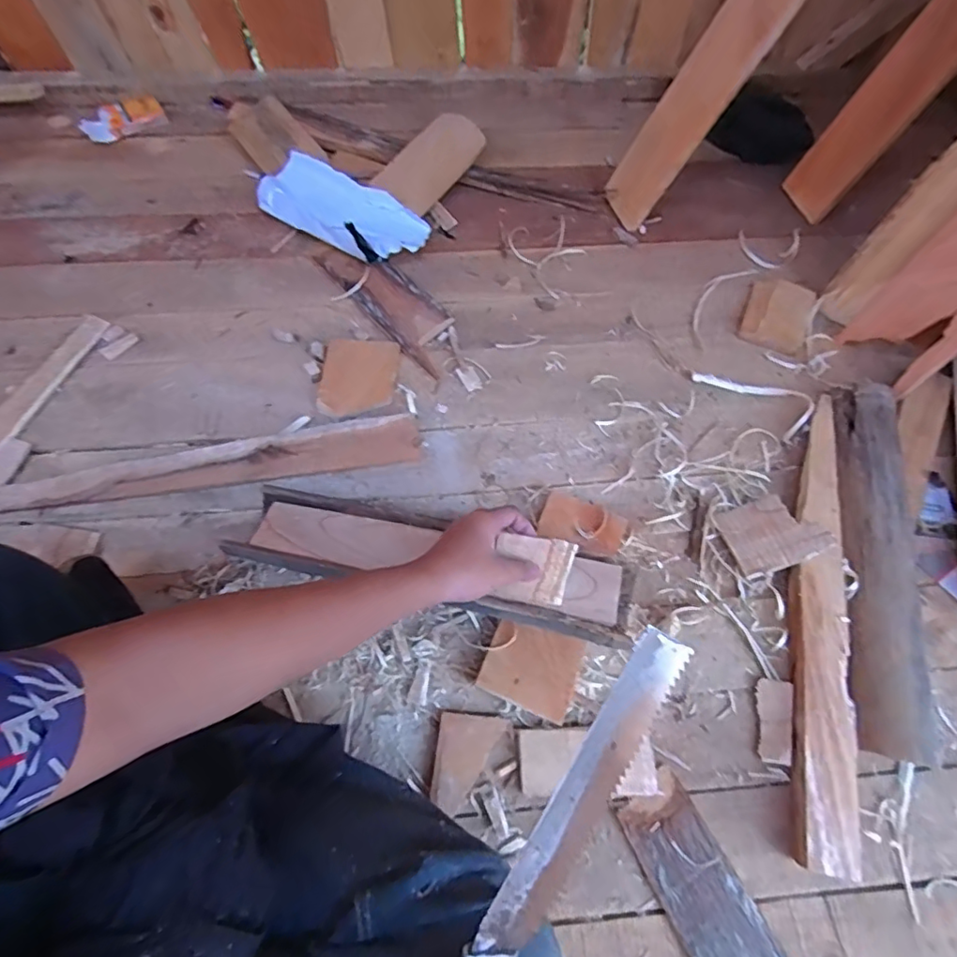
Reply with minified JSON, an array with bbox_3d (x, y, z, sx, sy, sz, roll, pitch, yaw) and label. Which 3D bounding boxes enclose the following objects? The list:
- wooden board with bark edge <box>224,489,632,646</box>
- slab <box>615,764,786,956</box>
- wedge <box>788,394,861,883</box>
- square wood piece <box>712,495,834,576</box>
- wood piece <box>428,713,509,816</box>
[{"bbox_3d":[-0.058,0.083,0.583,0.407,0.037,0.093,11,62,11],"label":"wooden board with bark edge"},{"bbox_3d":[0.217,0.400,0.486,0.074,0.016,0.239,-24,67,-12],"label":"slab"},{"bbox_3d":[0.370,0.134,0.602,0.058,0.035,0.496,12,65,4],"label":"wedge"},{"bbox_3d":[0.334,0.060,0.630,0.097,0.013,0.083,-21,60,6],"label":"square wood piece"},{"bbox_3d":[-0.011,0.280,0.545,0.063,0.013,0.085,8,64,3],"label":"wood piece"}]

